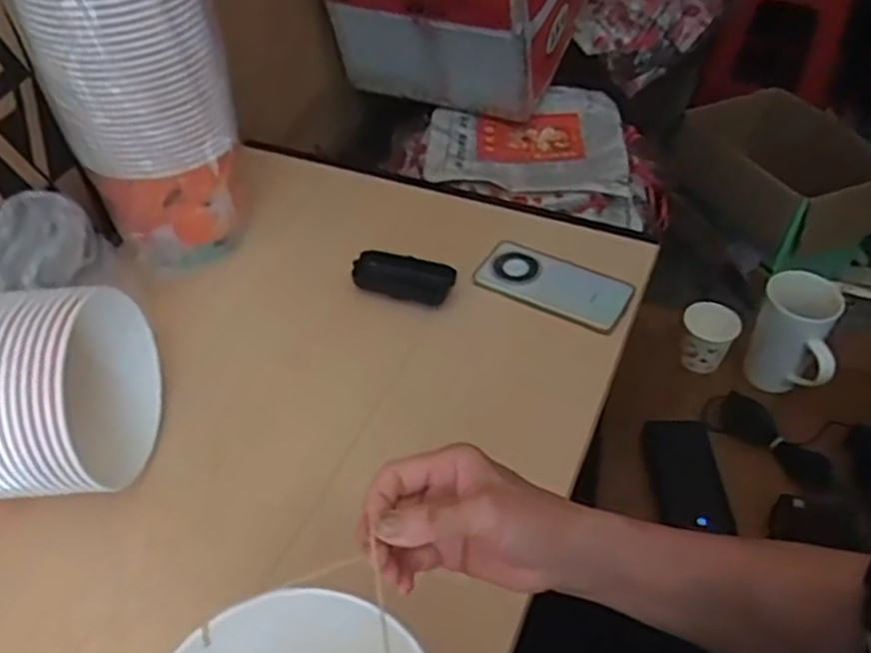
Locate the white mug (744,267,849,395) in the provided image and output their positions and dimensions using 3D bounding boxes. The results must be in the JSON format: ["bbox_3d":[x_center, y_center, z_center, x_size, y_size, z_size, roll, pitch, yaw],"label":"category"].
[{"bbox_3d":[0.439,0.021,0.948,0.089,0.133,0.095,13,47,12],"label":"white mug"}]

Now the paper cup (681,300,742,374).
[{"bbox_3d":[0.360,0.013,1.017,0.070,0.072,0.064,24,51,21],"label":"paper cup"}]

